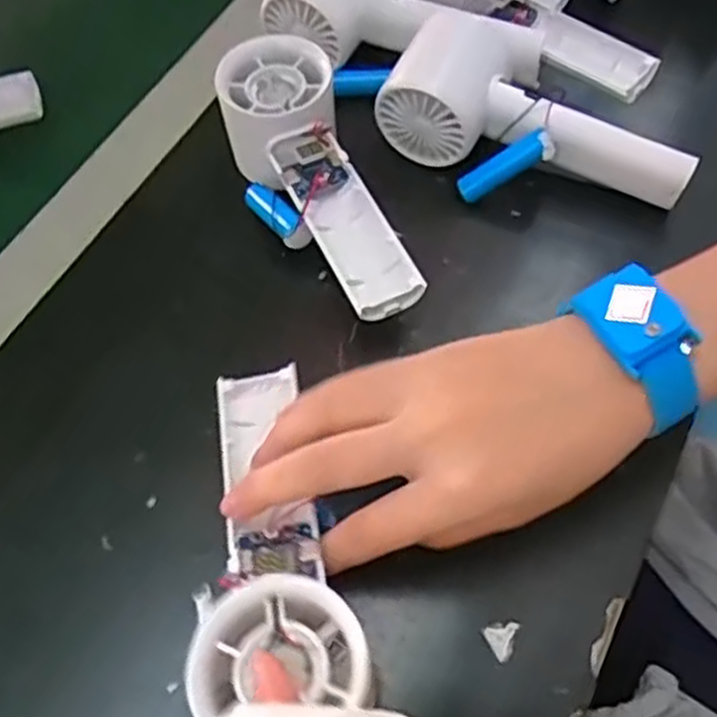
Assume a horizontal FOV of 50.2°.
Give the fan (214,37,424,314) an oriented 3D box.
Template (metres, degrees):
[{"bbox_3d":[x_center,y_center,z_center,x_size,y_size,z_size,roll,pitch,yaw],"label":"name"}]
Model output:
[{"bbox_3d":[-0.024,-0.086,0.368,0.055,0.045,0.153,-19,61,-8],"label":"fan"}]

